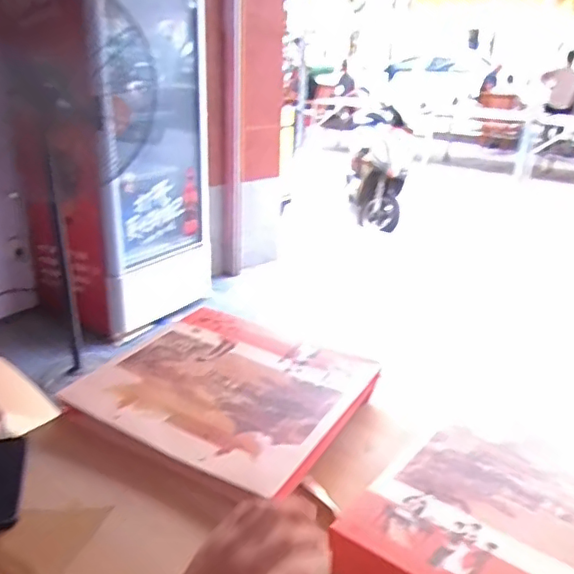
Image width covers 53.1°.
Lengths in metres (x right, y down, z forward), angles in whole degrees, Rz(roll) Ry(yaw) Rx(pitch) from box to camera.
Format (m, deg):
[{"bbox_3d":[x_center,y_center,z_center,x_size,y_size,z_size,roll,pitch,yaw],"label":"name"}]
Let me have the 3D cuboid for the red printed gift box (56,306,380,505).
[{"bbox_3d":[-0.094,0.155,0.907,0.394,0.044,0.384,14,25,26],"label":"red printed gift box"}]

